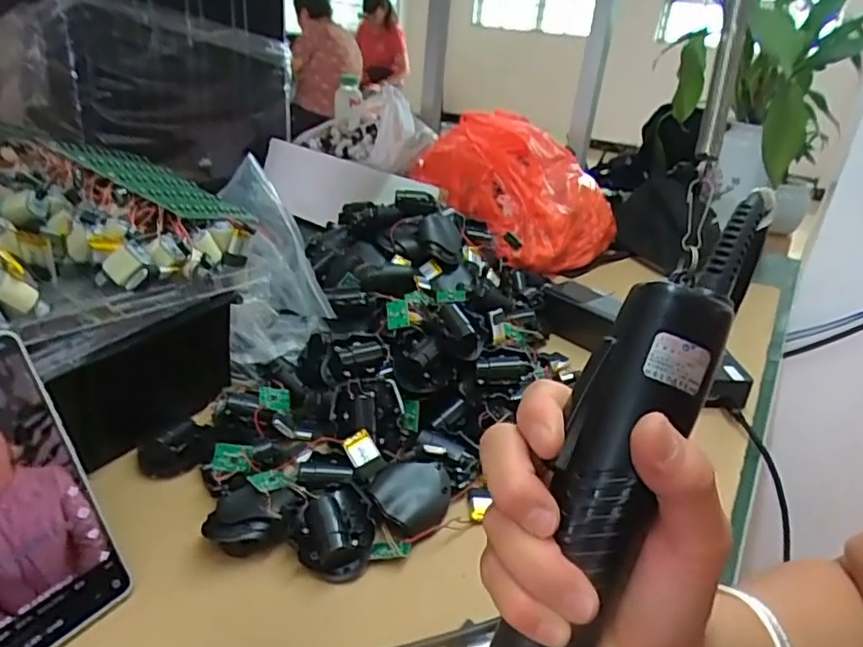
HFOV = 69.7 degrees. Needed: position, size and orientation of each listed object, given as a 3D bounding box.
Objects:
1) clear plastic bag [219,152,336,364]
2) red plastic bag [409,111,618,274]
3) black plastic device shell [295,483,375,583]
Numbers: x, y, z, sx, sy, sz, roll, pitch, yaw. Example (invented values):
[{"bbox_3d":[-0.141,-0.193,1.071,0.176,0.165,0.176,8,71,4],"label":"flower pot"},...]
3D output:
[{"bbox_3d":[-0.153,-0.073,0.589,0.084,0.167,0.141,-5,28,-22],"label":"clear plastic bag"},{"bbox_3d":[0.148,-0.205,0.934,0.268,0.172,0.305,-8,30,-26],"label":"red plastic bag"},{"bbox_3d":[-0.061,0.131,0.397,0.046,0.033,0.054,1,27,-10],"label":"black plastic device shell"}]

